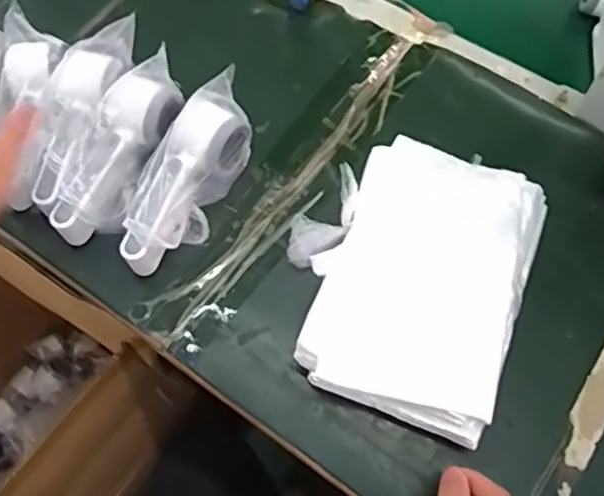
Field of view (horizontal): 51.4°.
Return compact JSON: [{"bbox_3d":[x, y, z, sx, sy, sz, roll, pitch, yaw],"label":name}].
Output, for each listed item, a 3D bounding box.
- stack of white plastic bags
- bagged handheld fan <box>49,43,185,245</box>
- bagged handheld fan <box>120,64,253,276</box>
[{"bbox_3d":[0.090,0.023,0.520,0.180,0.051,0.229,20,66,9],"label":"stack of white plastic bags"},{"bbox_3d":[-0.161,-0.085,0.555,0.061,0.048,0.172,24,81,11],"label":"bagged handheld fan"},{"bbox_3d":[-0.103,-0.060,0.550,0.060,0.081,0.174,23,67,11],"label":"bagged handheld fan"}]

